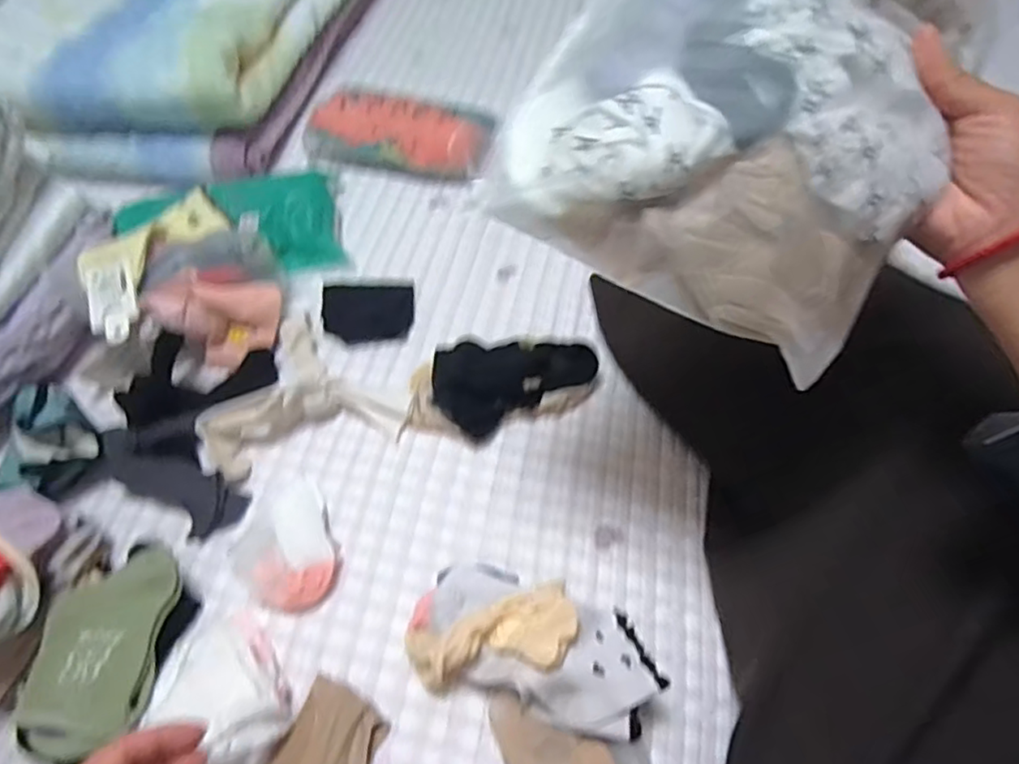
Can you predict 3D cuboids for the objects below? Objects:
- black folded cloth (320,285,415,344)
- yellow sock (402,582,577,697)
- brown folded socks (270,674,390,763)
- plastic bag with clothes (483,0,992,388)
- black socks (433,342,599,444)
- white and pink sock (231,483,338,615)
[{"bbox_3d":[-0.156,-0.080,0.687,0.098,0.018,0.082,-5,56,1],"label":"black folded cloth"},{"bbox_3d":[-0.012,0.190,0.463,0.129,0.050,0.061,-20,56,7],"label":"yellow sock"},{"bbox_3d":[-0.127,0.261,0.449,0.063,0.028,0.072,15,59,14],"label":"brown folded socks"},{"bbox_3d":[0.124,-0.148,0.325,0.210,0.046,0.216,31,97,10],"label":"plastic bag with clothes"},{"bbox_3d":[0.002,-0.017,0.601,0.152,0.069,0.082,-25,58,-12],"label":"black socks"},{"bbox_3d":[-0.193,0.141,0.530,0.080,0.030,0.105,-23,58,-11],"label":"white and pink sock"}]

